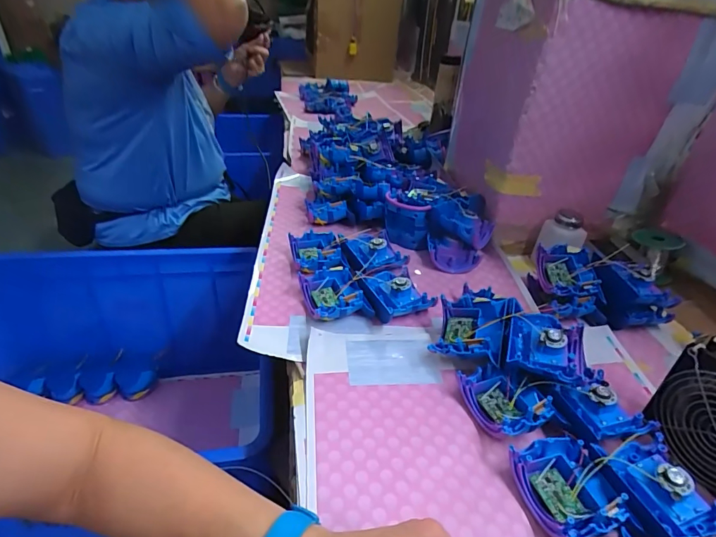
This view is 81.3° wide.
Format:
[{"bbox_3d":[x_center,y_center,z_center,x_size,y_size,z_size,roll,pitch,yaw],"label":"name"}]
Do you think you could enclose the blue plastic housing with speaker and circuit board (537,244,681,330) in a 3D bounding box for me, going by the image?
[{"bbox_3d":[0.344,0.027,0.585,0.172,0.069,0.085,7,34,7],"label":"blue plastic housing with speaker and circuit board"}]

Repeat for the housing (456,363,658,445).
[{"bbox_3d":[0.201,0.145,0.440,0.173,0.039,0.090,0,33,-4],"label":"housing"}]

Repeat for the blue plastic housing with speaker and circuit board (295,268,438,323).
[{"bbox_3d":[0.012,0.036,0.573,0.166,0.036,0.105,-8,35,-16],"label":"blue plastic housing with speaker and circuit board"}]

